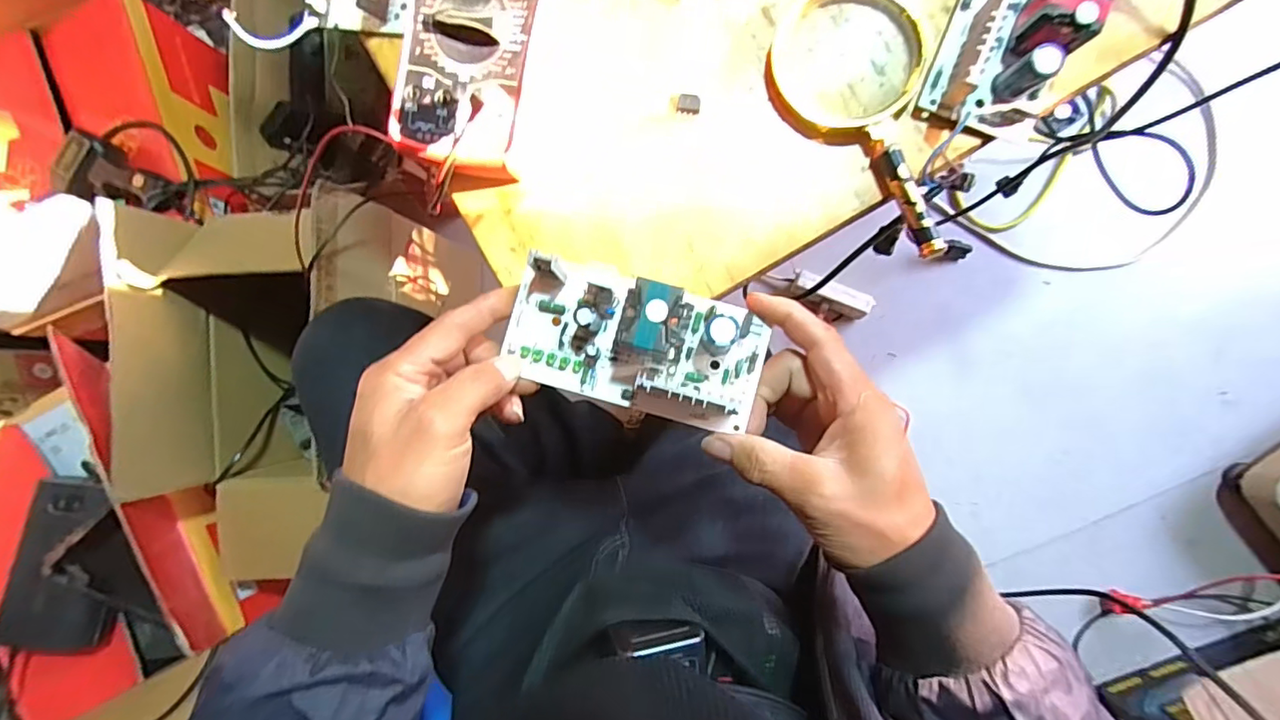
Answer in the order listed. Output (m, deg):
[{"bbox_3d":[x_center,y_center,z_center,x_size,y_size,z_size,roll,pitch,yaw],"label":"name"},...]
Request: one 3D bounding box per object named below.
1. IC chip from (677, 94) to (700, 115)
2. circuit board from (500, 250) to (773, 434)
[{"bbox_3d":[0.031,-0.160,0.338,0.014,0.004,0.012,7,89,6],"label":"IC chip"},{"bbox_3d":[-0.005,-0.008,0.296,0.144,0.043,0.068,13,90,6],"label":"circuit board"}]

